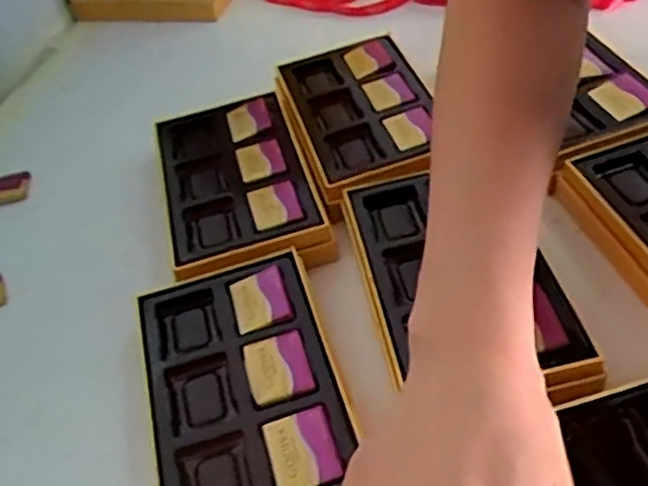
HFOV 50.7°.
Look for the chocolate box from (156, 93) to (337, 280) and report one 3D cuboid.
[{"bbox_3d":[-0.061,-0.041,0.478,0.103,0.034,0.165,-19,46,-4],"label":"chocolate box"}]

